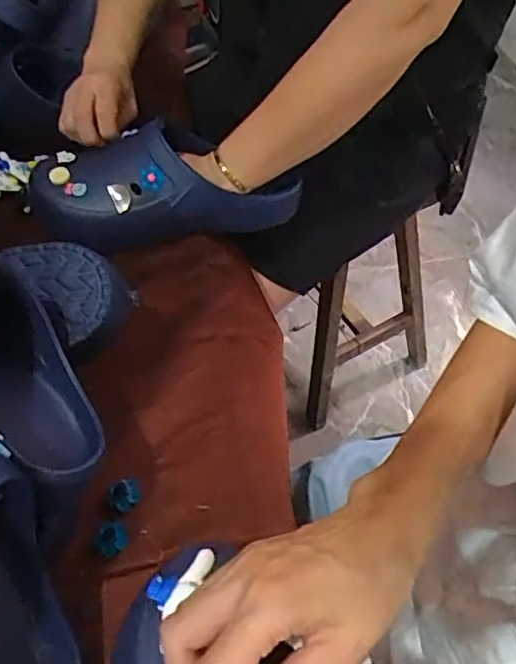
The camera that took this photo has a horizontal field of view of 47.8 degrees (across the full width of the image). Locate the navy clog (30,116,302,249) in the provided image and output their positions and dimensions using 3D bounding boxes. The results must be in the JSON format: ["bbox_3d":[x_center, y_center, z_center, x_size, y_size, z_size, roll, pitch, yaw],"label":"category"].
[{"bbox_3d":[-0.096,-0.159,0.603,0.261,0.102,0.097,-14,53,-10],"label":"navy clog"}]

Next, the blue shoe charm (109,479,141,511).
[{"bbox_3d":[-0.101,0.123,0.441,0.021,0.005,0.023,0,52,1],"label":"blue shoe charm"}]

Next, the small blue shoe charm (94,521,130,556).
[{"bbox_3d":[-0.106,0.149,0.422,0.022,0.004,0.024,0,52,1],"label":"small blue shoe charm"}]

